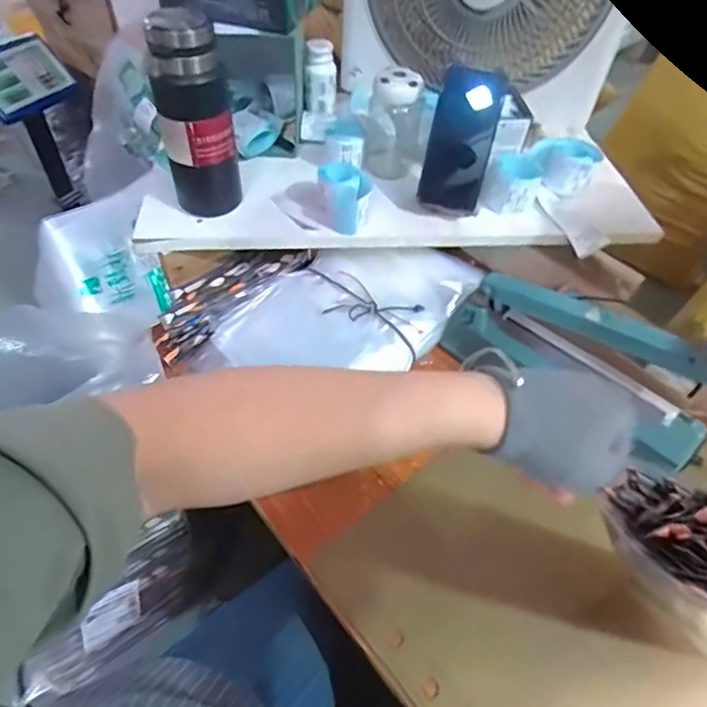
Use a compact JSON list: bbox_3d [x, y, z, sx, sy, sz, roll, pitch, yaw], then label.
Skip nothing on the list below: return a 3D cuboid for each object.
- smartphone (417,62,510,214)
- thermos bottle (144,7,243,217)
[{"bbox_3d":[0.136,-0.264,0.632,0.074,0.162,0.016,13,29,1],"label":"smartphone"},{"bbox_3d":[-0.184,-0.263,0.604,0.084,0.239,0.080,-9,52,-11],"label":"thermos bottle"}]

